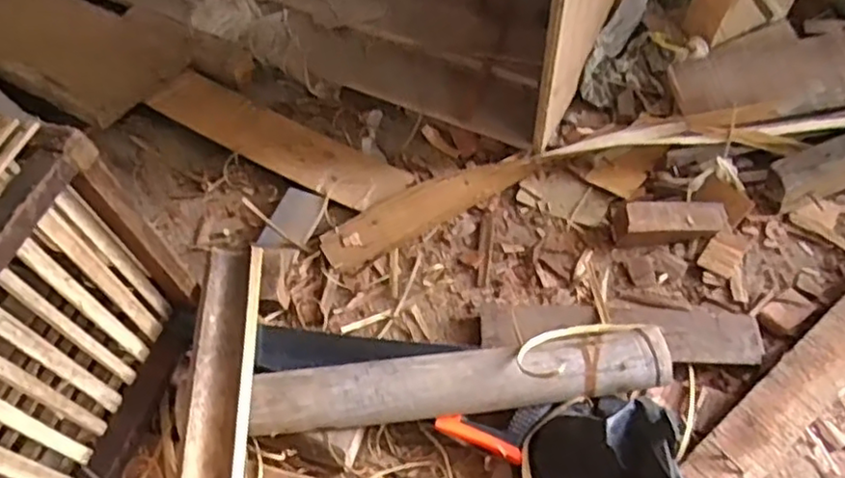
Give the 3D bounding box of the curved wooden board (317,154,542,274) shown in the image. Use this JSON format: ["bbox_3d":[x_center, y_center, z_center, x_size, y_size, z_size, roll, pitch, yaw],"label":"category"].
[{"bbox_3d":[0.011,-0.052,0.912,0.311,0.013,0.063,-29,62,-15],"label":"curved wooden board"}]

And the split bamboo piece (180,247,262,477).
[{"bbox_3d":[-0.202,0.211,0.668,0.063,0.039,0.439,-3,57,1],"label":"split bamboo piece"}]

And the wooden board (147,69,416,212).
[{"bbox_3d":[-0.208,-0.141,0.978,0.399,0.019,0.094,25,63,16],"label":"wooden board"}]

